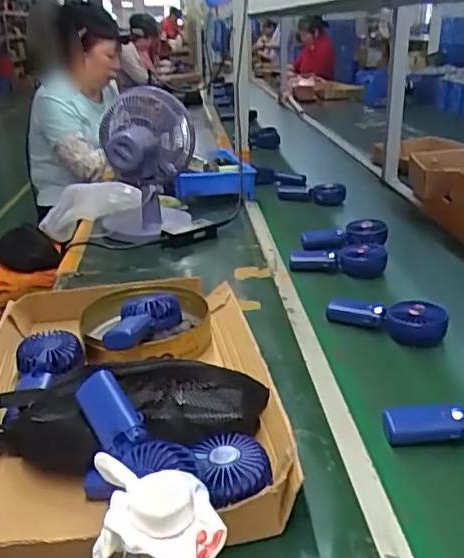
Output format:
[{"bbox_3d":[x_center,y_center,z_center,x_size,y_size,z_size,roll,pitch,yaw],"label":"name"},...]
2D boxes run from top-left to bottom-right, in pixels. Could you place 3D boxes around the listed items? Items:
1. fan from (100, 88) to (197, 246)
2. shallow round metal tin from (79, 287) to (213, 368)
[{"bbox_3d":[-0.181,-0.248,1.288,0.209,0.277,0.278,-2,22,-5],"label":"fan"},{"bbox_3d":[-0.126,0.065,0.855,0.186,0.040,0.178,-2,23,1],"label":"shallow round metal tin"}]

